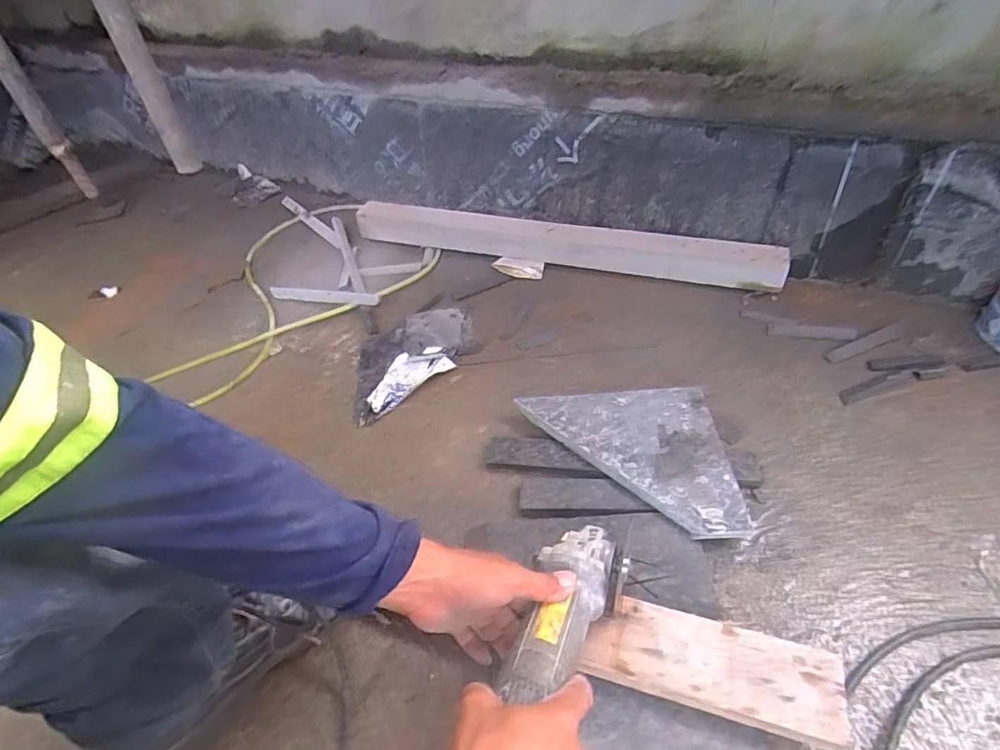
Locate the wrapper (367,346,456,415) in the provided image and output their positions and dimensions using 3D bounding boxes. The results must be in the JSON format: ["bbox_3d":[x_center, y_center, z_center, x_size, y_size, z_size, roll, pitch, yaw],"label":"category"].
[{"bbox_3d":[-0.156,0.001,0.893,0.148,0.018,0.078,-30,49,-23],"label":"wrapper"}]

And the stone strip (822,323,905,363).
[{"bbox_3d":[0.590,-0.056,0.873,0.165,0.007,0.021,-20,46,-14],"label":"stone strip"}]

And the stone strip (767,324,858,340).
[{"bbox_3d":[0.512,-0.071,0.892,0.134,0.012,0.026,5,45,11],"label":"stone strip"}]

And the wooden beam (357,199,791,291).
[{"bbox_3d":[0.102,-0.259,1.081,0.856,0.076,0.070,11,47,17],"label":"wooden beam"}]

